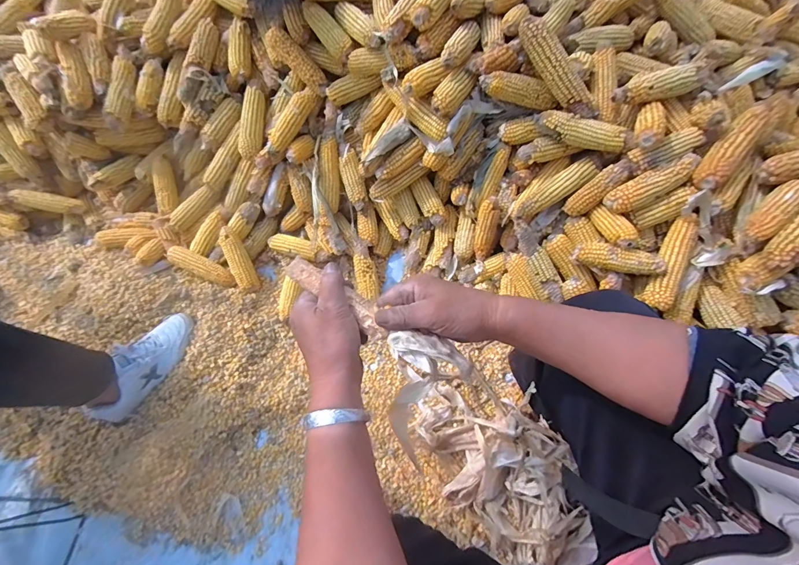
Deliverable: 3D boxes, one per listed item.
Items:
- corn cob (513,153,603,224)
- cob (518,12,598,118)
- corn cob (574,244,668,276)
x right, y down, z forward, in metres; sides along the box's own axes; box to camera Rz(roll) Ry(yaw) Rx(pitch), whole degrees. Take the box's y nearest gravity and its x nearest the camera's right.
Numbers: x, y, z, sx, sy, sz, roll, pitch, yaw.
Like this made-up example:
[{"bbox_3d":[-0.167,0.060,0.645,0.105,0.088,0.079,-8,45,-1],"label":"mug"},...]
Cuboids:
[{"bbox_3d":[0.319,-0.190,0.737,0.198,0.045,0.050,-35,70,8],"label":"corn cob"},{"bbox_3d":[0.287,-0.382,0.654,0.209,0.050,0.044,47,72,-11],"label":"cob"},{"bbox_3d":[0.402,-0.047,0.670,0.152,0.043,0.038,16,65,32],"label":"corn cob"}]

